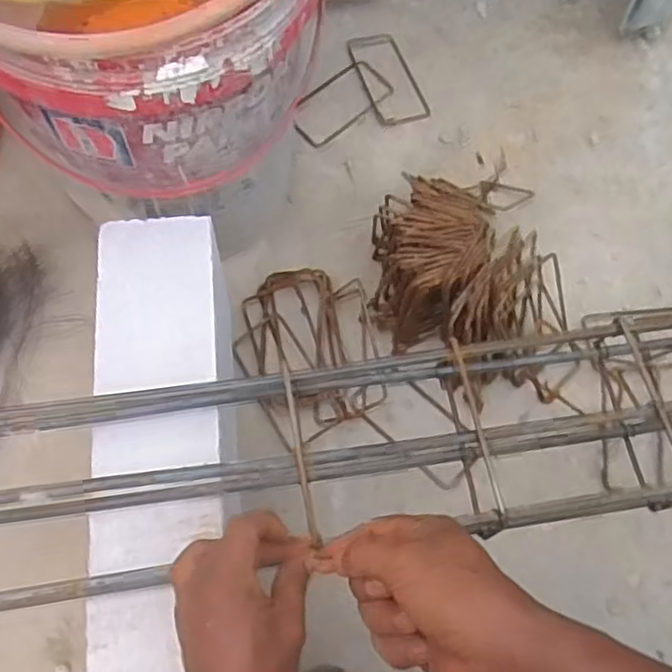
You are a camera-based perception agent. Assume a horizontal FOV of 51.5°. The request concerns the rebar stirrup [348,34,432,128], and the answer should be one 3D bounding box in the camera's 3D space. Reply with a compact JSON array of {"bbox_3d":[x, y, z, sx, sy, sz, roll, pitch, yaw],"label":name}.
[{"bbox_3d":[0.070,-0.365,0.978,0.078,0.014,0.169,-16,69,-9],"label":"rebar stirrup"}]

